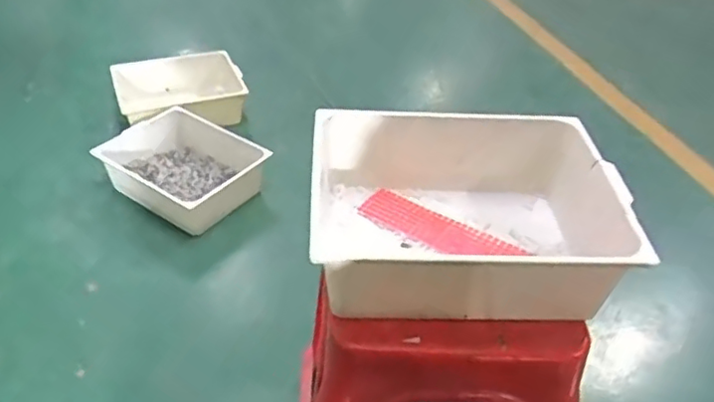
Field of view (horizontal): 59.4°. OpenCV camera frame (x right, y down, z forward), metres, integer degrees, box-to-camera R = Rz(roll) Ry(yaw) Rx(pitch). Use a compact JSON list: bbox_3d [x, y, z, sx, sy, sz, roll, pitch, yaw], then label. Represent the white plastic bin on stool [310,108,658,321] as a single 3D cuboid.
[{"bbox_3d":[0.149,0.017,0.782,0.374,0.137,0.290,2,38,-4],"label":"white plastic bin on stool"}]

